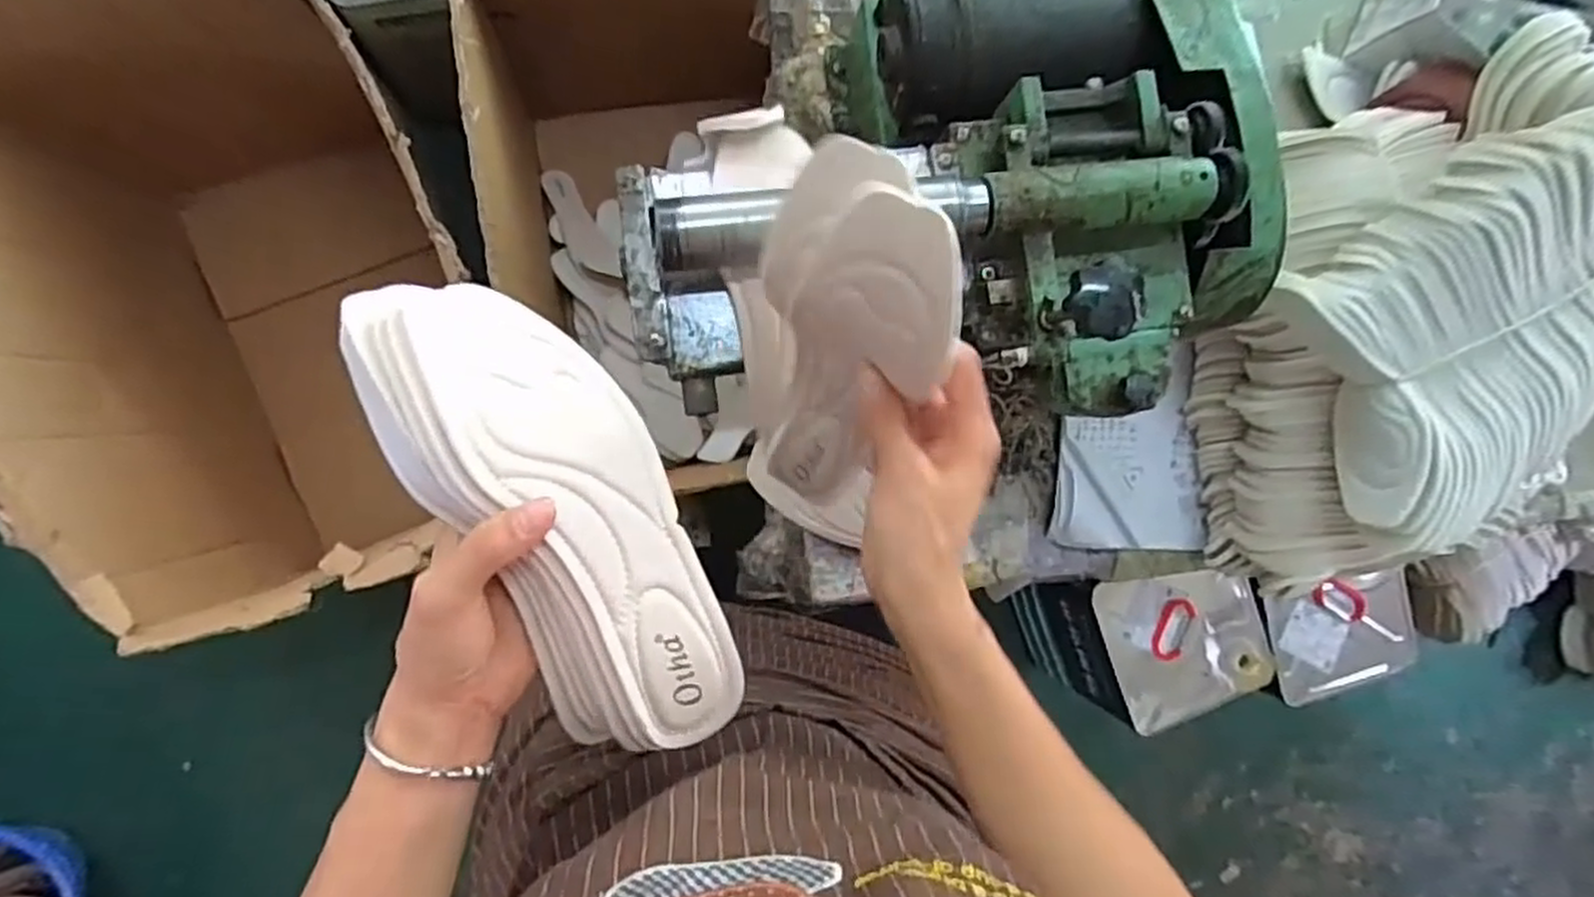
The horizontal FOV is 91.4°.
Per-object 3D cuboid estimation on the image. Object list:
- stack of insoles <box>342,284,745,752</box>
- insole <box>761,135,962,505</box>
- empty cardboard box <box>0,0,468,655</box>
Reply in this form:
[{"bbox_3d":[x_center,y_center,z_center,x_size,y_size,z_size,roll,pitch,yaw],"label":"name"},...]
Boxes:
[{"bbox_3d":[-0.098,0.029,0.326,0.090,0.039,0.222,-31,101,-7],"label":"stack of insoles"},{"bbox_3d":[0.023,-0.038,0.374,0.083,0.217,0.021,28,58,11],"label":"insole"},{"bbox_3d":[-0.643,-0.163,0.992,0.490,0.452,0.664,-20,94,-8],"label":"empty cardboard box"}]

